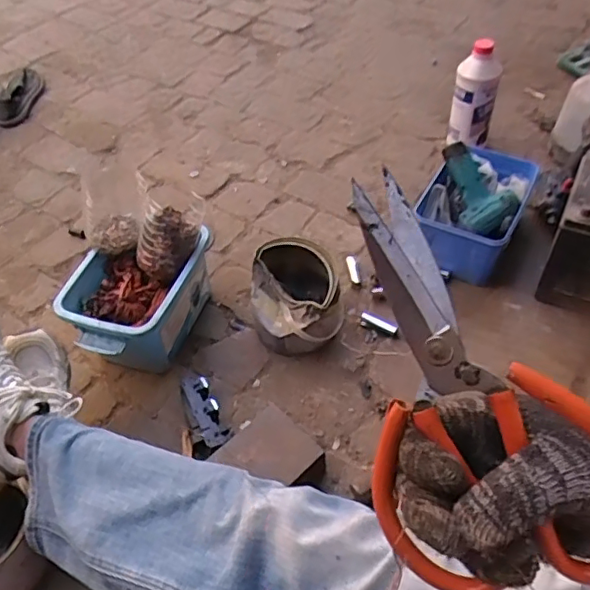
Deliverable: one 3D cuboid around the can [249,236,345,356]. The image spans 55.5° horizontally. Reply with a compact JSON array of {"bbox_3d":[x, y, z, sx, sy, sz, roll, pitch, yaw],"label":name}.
[{"bbox_3d":[0.001,0.008,0.975,0.154,0.164,0.144,-2,50,3],"label":"can"}]

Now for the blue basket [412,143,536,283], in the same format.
[{"bbox_3d":[0.343,-0.161,1.095,0.175,0.164,0.220,22,55,22],"label":"blue basket"}]

